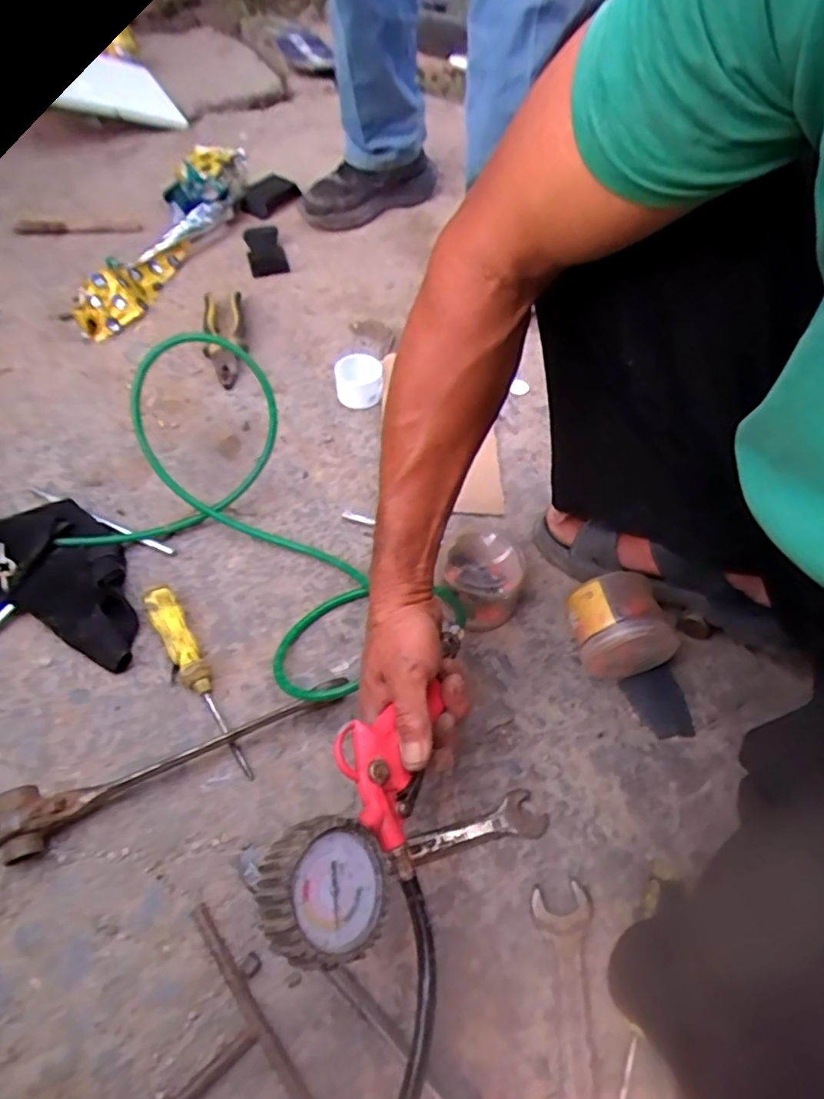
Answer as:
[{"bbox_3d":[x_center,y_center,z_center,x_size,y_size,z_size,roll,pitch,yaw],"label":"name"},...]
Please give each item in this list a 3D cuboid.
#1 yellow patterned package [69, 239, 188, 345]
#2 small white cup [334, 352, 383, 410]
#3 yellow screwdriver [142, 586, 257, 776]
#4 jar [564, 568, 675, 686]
[{"bbox_3d":[-0.413,-0.400,0.890,0.076,0.046,0.246,19,55,11],"label":"yellow patterned package"},{"bbox_3d":[-0.068,-0.213,0.764,0.059,0.048,0.058,-5,54,-7],"label":"small white cup"},{"bbox_3d":[-0.191,0.112,0.529,0.026,0.030,0.196,-28,60,-21],"label":"yellow screwdriver"},{"bbox_3d":[0.190,0.071,0.550,0.086,0.090,0.073,-6,54,-8],"label":"jar"}]

